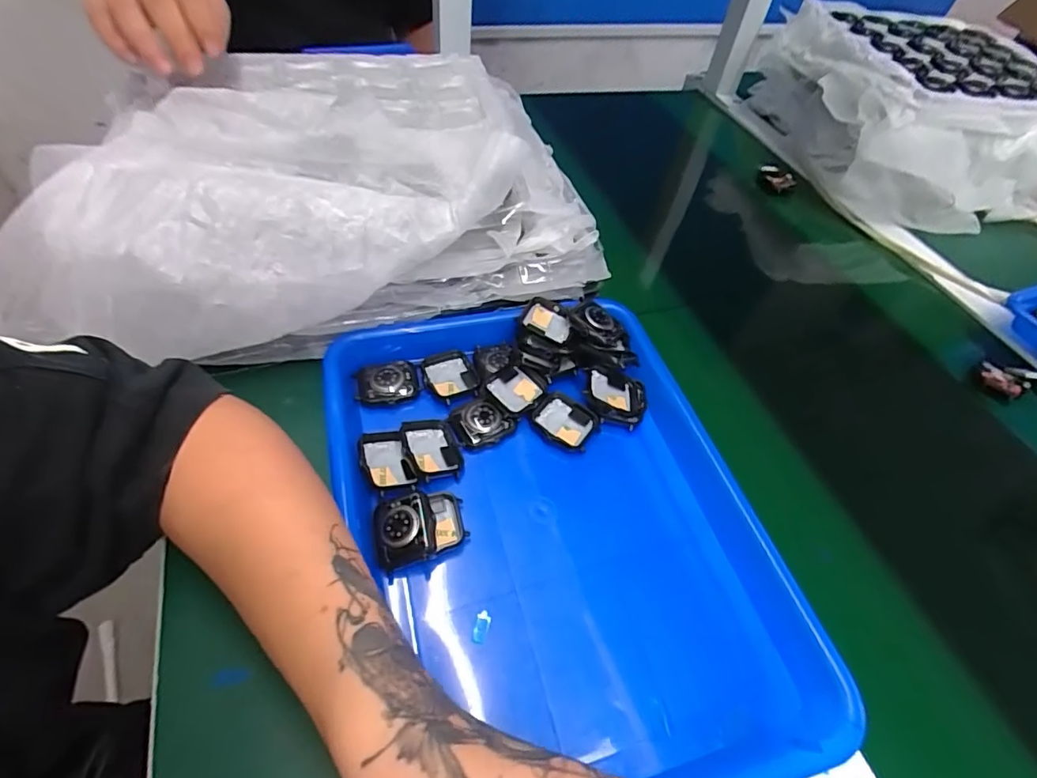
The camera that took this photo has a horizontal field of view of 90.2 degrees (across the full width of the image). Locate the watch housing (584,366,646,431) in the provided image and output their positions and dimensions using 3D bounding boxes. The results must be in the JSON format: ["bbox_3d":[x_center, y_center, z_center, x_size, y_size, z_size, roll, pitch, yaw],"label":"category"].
[{"bbox_3d":[0.073,0.006,0.392,0.047,0.020,0.043,22,55,-5],"label":"watch housing"}]

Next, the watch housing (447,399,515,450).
[{"bbox_3d":[-0.027,0.023,0.369,0.042,0.014,0.034,-17,55,-20],"label":"watch housing"}]

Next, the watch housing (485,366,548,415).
[{"bbox_3d":[0.000,0.001,0.384,0.040,0.013,0.033,-33,62,-29],"label":"watch housing"}]

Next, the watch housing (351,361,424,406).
[{"bbox_3d":[-0.100,-0.005,0.399,0.050,0.013,0.038,-8,52,-13],"label":"watch housing"}]

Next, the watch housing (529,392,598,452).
[{"bbox_3d":[0.034,0.024,0.380,0.044,0.010,0.036,30,54,17],"label":"watch housing"}]

